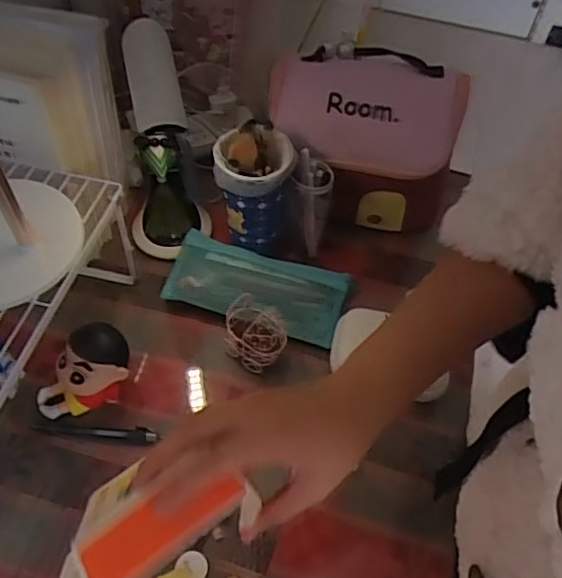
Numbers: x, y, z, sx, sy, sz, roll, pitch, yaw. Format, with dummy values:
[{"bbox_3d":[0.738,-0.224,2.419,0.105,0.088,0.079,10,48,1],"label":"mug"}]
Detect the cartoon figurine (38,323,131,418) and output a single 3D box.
[{"bbox_3d":[-0.201,0.084,0.591,0.096,0.083,0.060,-12,55,-13],"label":"cartoon figurine"}]

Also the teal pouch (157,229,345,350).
[{"bbox_3d":[-0.027,-0.005,0.691,0.199,0.034,0.091,14,53,6],"label":"teal pouch"}]

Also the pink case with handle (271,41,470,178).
[{"bbox_3d":[0.097,-0.211,0.683,0.217,0.070,0.144,17,96,-2],"label":"pink case with handle"}]

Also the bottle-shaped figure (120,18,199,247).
[{"bbox_3d":[-0.128,-0.149,0.639,0.073,0.259,0.064,-10,54,-12],"label":"bottle-shaped figure"}]

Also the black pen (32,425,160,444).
[{"bbox_3d":[-0.187,0.147,0.593,0.123,0.012,0.016,3,53,-3],"label":"black pen"}]

